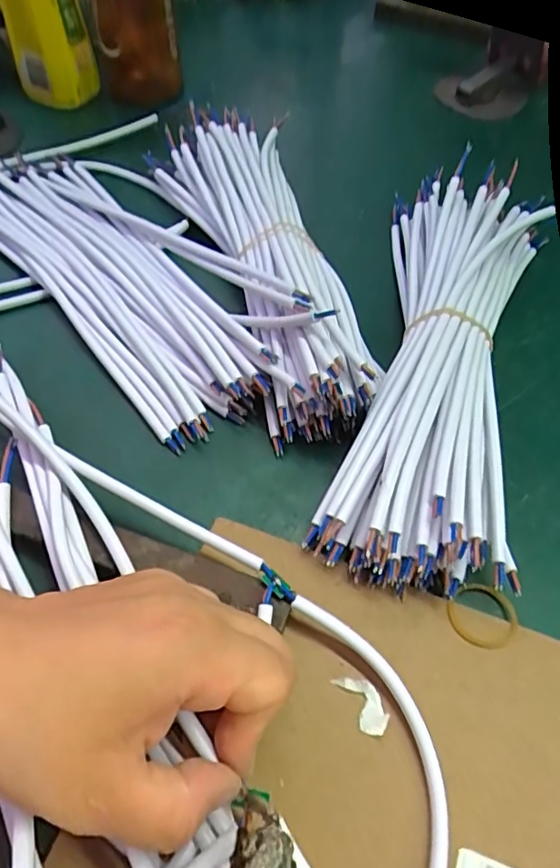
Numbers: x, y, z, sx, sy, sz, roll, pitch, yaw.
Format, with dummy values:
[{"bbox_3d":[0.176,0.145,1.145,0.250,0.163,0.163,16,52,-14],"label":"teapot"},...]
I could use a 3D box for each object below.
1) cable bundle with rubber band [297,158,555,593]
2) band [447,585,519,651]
[{"bbox_3d":[0.103,-0.056,0.329,0.104,0.049,0.310,15,56,7],"label":"cable bundle with rubber band"},{"bbox_3d":[0.095,0.085,0.258,0.031,0.005,0.030,2,55,-2],"label":"band"}]

